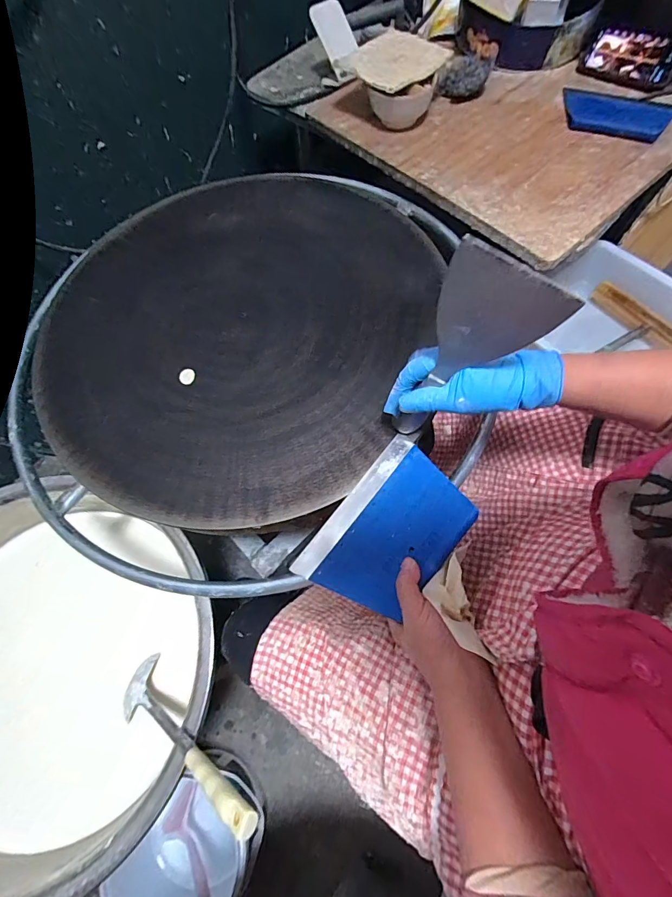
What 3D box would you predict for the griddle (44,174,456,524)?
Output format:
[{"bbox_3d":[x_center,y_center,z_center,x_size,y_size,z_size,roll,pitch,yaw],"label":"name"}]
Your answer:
[{"bbox_3d":[-0.135,-0.181,0.547,0.500,0.020,0.569,13,68,8],"label":"griddle"}]

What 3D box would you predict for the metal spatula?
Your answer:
[{"bbox_3d":[0.112,-0.074,0.366,0.093,0.220,0.015,24,59,2],"label":"metal spatula"}]

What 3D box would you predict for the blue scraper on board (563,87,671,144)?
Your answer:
[{"bbox_3d":[0.484,-0.584,0.686,0.180,0.013,0.135,27,71,14],"label":"blue scraper on board"}]

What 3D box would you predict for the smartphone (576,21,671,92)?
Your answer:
[{"bbox_3d":[0.534,-0.710,0.713,0.160,0.074,0.013,32,36,18],"label":"smartphone"}]

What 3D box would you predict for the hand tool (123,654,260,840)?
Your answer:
[{"bbox_3d":[-0.194,0.362,0.494,0.319,0.029,0.075,1,60,46],"label":"hand tool"}]

